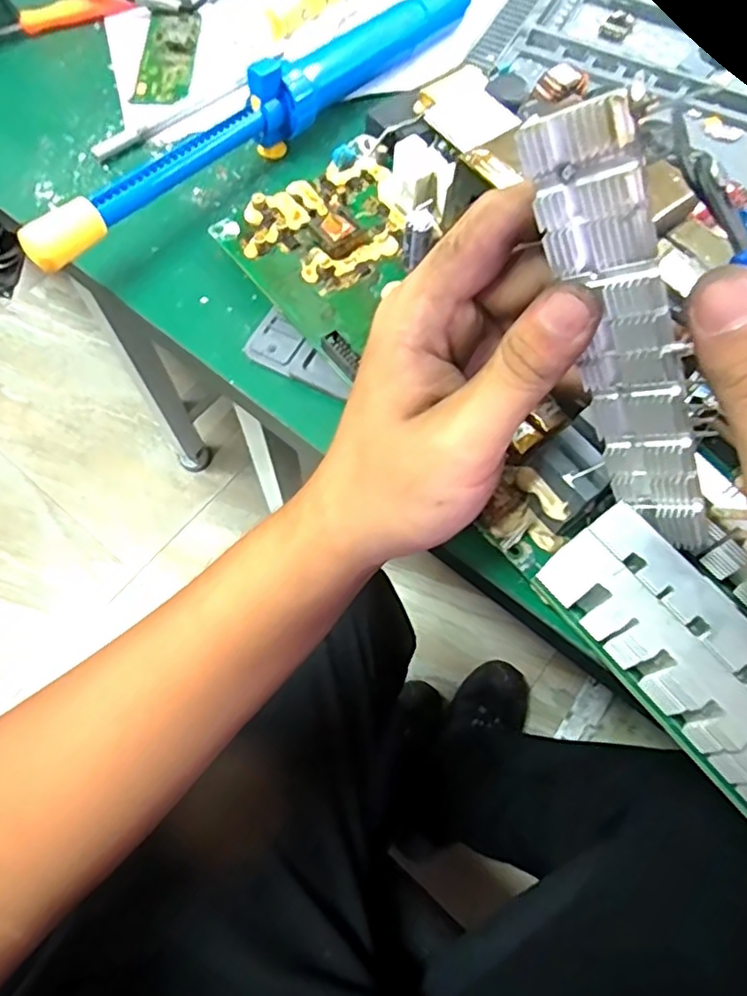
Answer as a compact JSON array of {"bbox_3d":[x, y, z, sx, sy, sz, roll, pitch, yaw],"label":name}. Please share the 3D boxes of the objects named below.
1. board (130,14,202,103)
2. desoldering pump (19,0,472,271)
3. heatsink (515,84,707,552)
[{"bbox_3d":[-0.122,-0.263,0.374,0.032,0.004,0.078,0,67,0],"label":"board"},{"bbox_3d":[-0.046,-0.205,0.327,0.023,0.038,0.302,38,72,14],"label":"desoldering pump"},{"bbox_3d":[0.076,-0.041,0.189,0.016,0.143,0.025,-40,34,-16],"label":"heatsink"}]

